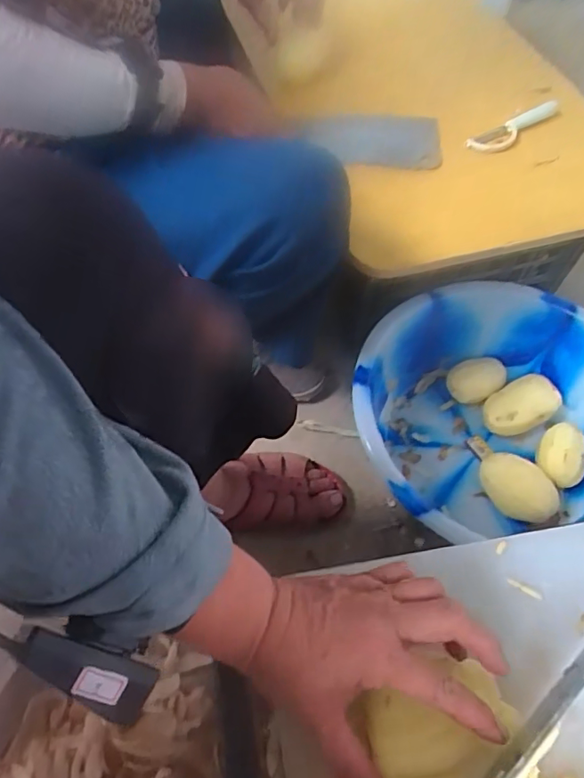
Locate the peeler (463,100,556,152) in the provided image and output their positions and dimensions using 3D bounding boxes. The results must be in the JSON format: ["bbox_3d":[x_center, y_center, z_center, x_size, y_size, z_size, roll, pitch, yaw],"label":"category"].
[{"bbox_3d":[0.268,-0.315,0.643,0.148,0.012,0.030,-34,66,-20],"label":"peeler"}]

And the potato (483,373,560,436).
[{"bbox_3d":[0.308,0.025,0.729,0.108,0.056,0.061,-26,63,-17],"label":"potato"}]

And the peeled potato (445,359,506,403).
[{"bbox_3d":[0.259,-0.009,0.758,0.078,0.048,0.057,-25,63,-16],"label":"peeled potato"}]

